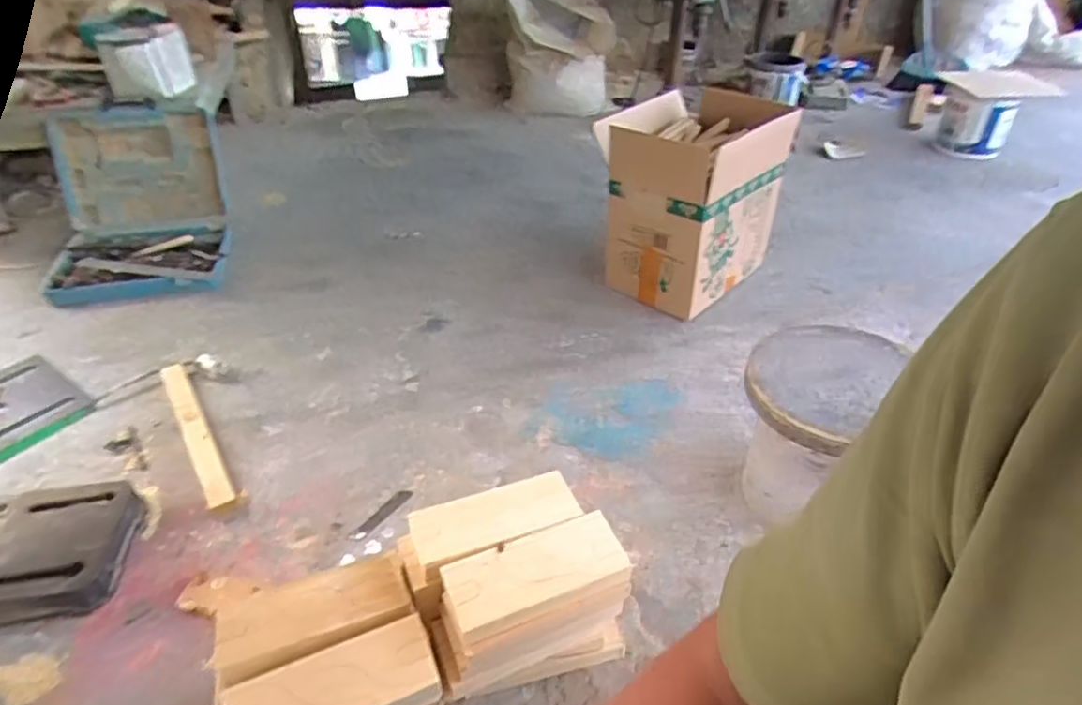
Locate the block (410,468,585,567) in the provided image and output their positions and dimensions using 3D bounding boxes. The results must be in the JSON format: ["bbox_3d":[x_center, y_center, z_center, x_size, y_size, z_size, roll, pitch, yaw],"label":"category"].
[{"bbox_3d":[-0.048,0.172,0.683,0.172,0.015,0.066,-14,40,-18],"label":"block"}]

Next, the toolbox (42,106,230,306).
[{"bbox_3d":[-0.876,-0.320,1.373,0.342,0.263,0.450,-11,37,-16],"label":"toolbox"}]

